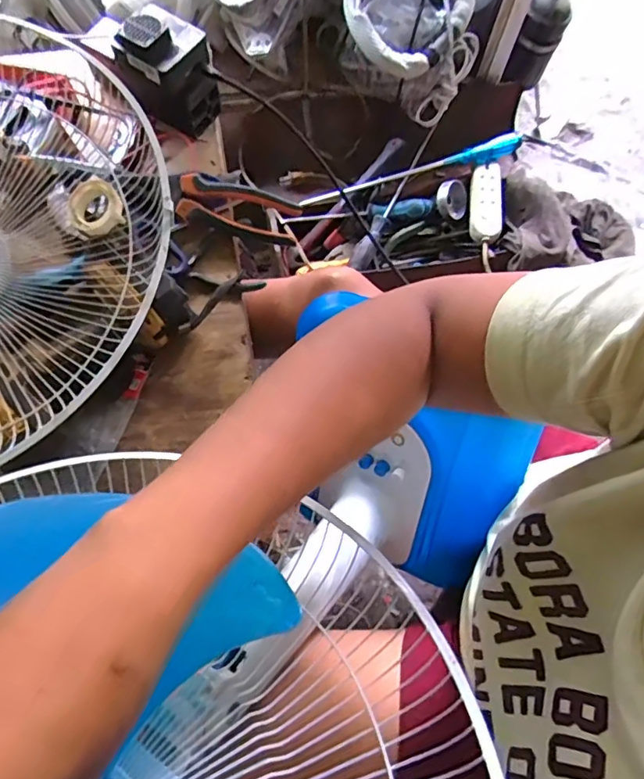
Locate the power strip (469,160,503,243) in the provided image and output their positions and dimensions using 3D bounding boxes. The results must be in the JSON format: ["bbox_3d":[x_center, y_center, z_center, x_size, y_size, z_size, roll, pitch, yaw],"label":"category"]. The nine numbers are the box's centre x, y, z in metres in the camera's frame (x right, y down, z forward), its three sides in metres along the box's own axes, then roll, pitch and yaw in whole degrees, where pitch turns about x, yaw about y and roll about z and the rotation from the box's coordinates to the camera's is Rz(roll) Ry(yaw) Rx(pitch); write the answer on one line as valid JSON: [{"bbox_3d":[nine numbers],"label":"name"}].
[{"bbox_3d":[0.271,-0.317,0.872,0.051,0.033,0.160,9,70,1],"label":"power strip"}]

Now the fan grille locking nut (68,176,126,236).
[{"bbox_3d":[-0.207,-0.165,0.482,0.050,0.015,0.050,0,89,13],"label":"fan grille locking nut"}]

